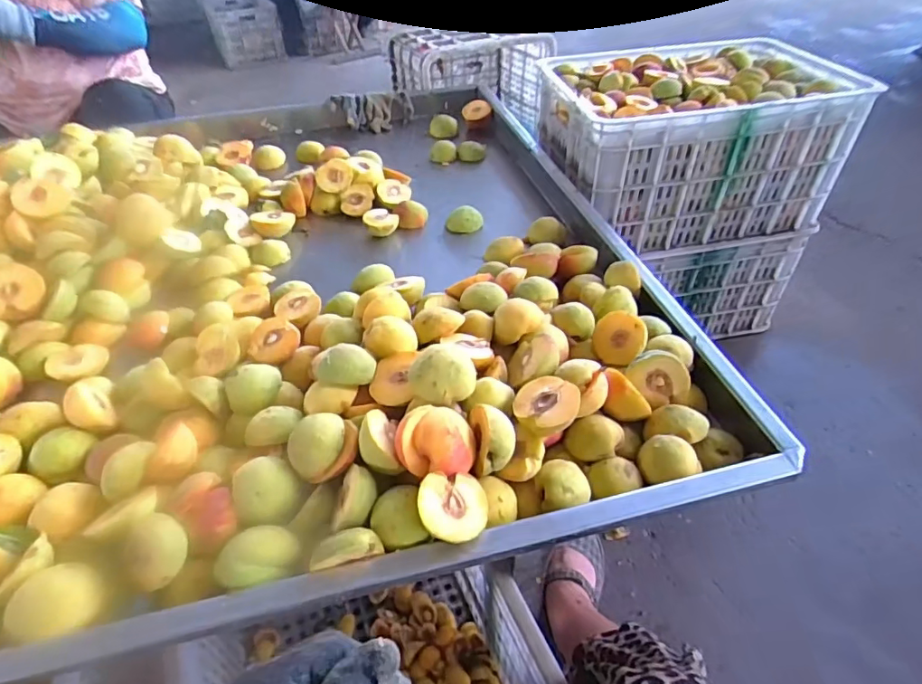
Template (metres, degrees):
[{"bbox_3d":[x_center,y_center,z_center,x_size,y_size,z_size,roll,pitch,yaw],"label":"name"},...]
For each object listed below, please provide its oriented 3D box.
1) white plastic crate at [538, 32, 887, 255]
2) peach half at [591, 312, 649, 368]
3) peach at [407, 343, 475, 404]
[{"bbox_3d":[0.480,-0.434,1.161,0.603,0.288,0.403,-11,44,-9],"label":"white plastic crate"},{"bbox_3d":[0.186,-0.003,0.615,0.061,0.059,0.029,11,-5,39],"label":"peach half"},{"bbox_3d":[-0.019,0.032,0.517,0.063,0.046,0.058,-31,50,-27],"label":"peach"}]

